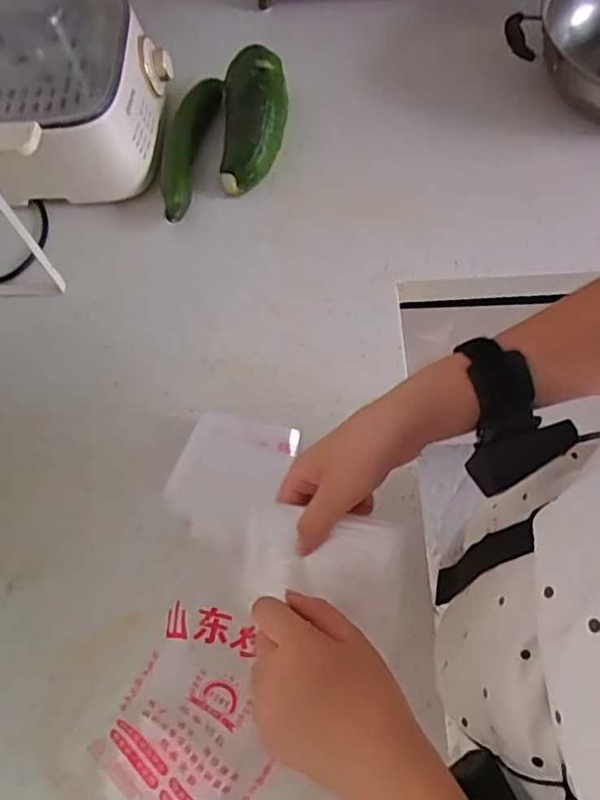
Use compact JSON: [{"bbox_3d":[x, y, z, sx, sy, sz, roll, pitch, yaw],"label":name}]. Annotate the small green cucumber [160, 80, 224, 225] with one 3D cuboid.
[{"bbox_3d":[-0.136,-0.296,0.687,0.053,0.045,0.210,8,67,7],"label":"small green cucumber"}]

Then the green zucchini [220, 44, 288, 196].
[{"bbox_3d":[-0.053,-0.328,0.681,0.073,0.066,0.168,-2,67,2],"label":"green zucchini"}]

